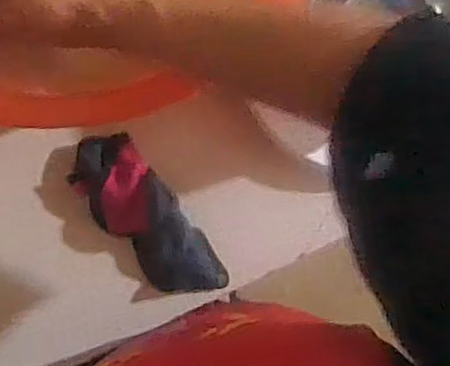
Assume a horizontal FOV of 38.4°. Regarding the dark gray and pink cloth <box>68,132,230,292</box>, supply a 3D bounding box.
[{"bbox_3d":[-0.069,0.031,0.554,0.066,0.033,0.171,-37,91,-7],"label":"dark gray and pink cloth"}]

